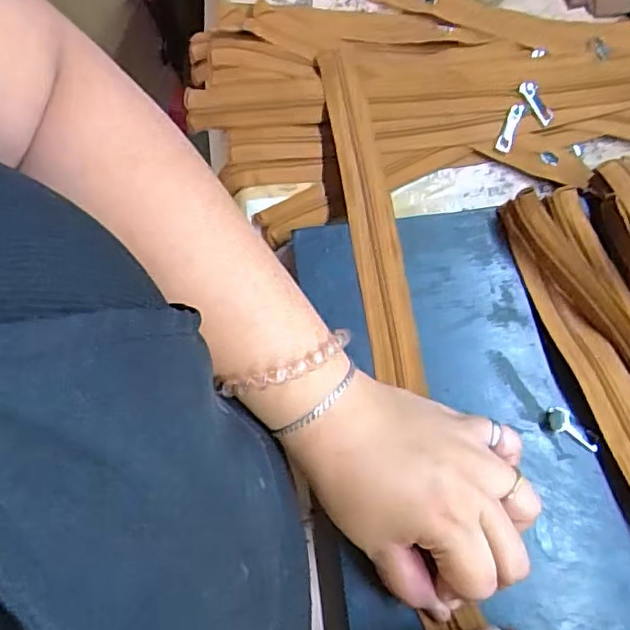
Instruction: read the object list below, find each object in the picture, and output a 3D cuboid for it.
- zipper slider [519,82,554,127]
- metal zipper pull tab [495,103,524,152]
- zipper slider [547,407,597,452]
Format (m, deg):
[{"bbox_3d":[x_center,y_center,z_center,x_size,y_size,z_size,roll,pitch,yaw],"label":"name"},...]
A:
[{"bbox_3d":[0.160,-0.153,0.424,0.011,0.007,0.034,-39,100,-10],"label":"zipper slider"},{"bbox_3d":[0.138,-0.133,0.414,0.010,0.005,0.037,21,76,7],"label":"metal zipper pull tab"},{"bbox_3d":[0.152,0.069,0.346,0.033,0.009,0.013,41,78,-2],"label":"zipper slider"}]

